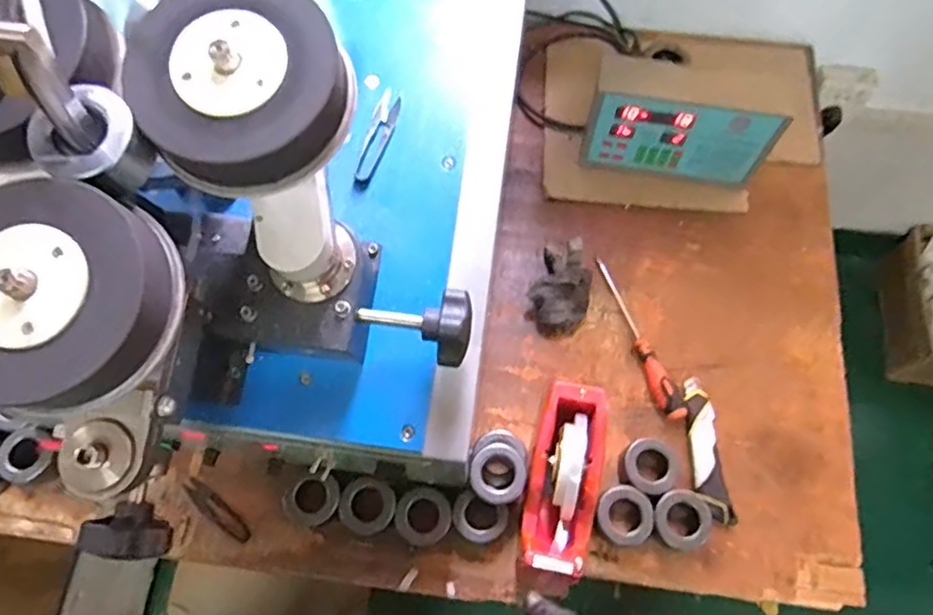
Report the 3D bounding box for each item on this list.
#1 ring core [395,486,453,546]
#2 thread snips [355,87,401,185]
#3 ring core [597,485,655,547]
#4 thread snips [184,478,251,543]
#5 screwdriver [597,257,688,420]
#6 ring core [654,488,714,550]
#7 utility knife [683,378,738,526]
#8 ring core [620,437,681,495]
[{"bbox_3d":[-0.047,0.232,0.688,0.059,0.038,0.059,-1,69,2],"label":"ring core"},{"bbox_3d":[-0.086,-0.168,0.609,0.024,0.014,0.101,15,70,8],"label":"thread snips"},{"bbox_3d":[0.172,0.228,0.678,0.058,0.039,0.057,-1,69,2],"label":"ring core"},{"bbox_3d":[-0.284,0.230,0.703,0.097,0.009,0.025,38,75,15],"label":"thread snips"},{"bbox_3d":[0.211,0.034,0.762,0.026,0.030,0.221,-18,69,-5],"label":"screwdriver"},{"bbox_3d":[0.235,0.233,0.681,0.059,0.032,0.060,-1,69,2],"label":"ring core"},{"bbox_3d":[0.277,0.164,0.720,0.038,0.022,0.166,-3,69,1],"label":"utility knife"},{"bbox_3d":[0.204,0.180,0.696,0.058,0.035,0.059,-1,69,2],"label":"ring core"}]

